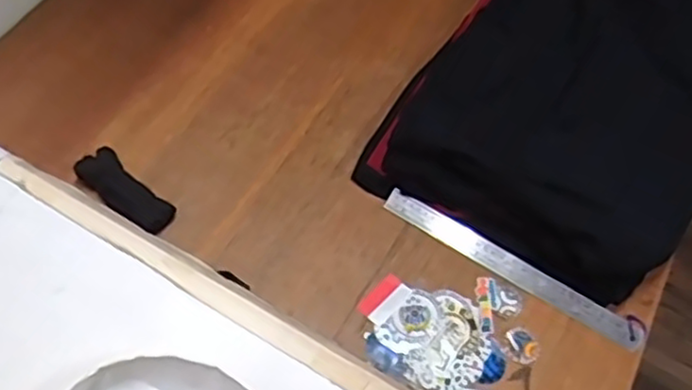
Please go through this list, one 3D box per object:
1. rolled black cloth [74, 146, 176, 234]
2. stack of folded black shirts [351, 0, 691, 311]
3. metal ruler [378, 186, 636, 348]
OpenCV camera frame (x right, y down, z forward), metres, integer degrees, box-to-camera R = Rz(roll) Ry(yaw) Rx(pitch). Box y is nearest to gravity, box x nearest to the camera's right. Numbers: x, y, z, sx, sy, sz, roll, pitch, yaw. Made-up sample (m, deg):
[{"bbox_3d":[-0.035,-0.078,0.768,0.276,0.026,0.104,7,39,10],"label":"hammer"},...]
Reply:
[{"bbox_3d":[-0.252,-0.004,0.808,0.134,0.015,0.050,36,49,15],"label":"rolled black cloth"},{"bbox_3d":[0.314,-0.154,0.915,0.374,0.084,0.536,32,63,14],"label":"stack of folded black shirts"},{"bbox_3d":[0.191,0.083,0.818,0.320,0.009,0.029,30,88,11],"label":"metal ruler"}]

